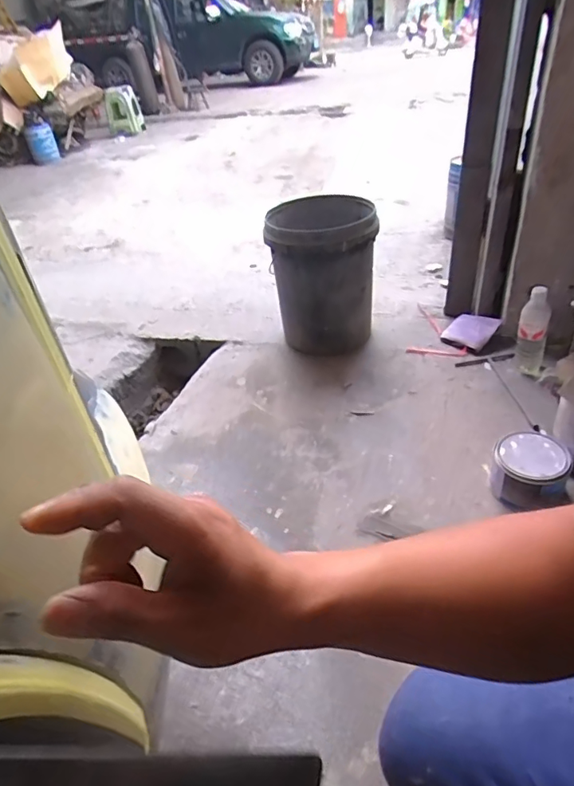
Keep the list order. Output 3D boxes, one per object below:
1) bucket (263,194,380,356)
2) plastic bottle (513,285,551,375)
[{"bbox_3d":[0.101,-0.313,1.376,0.281,0.383,0.311,21,46,32],"label":"bucket"},{"bbox_3d":[0.593,-0.146,1.190,0.061,0.229,0.073,14,42,25],"label":"plastic bottle"}]

